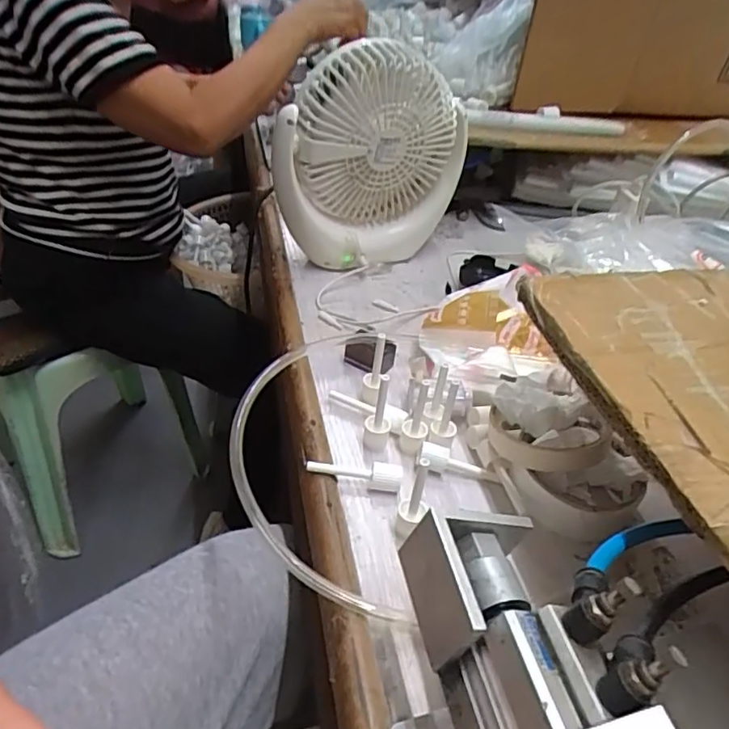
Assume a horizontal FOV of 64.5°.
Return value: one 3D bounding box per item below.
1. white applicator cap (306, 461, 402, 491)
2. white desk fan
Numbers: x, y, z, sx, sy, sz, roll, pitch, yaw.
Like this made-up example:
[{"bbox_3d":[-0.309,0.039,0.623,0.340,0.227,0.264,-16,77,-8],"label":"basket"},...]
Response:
[{"bbox_3d":[-0.006,0.074,0.396,0.065,0.013,0.014,8,39,3],"label":"white applicator cap"},{"bbox_3d":[0.005,-0.200,0.581,0.180,0.204,0.076,-21,46,-29],"label":"white desk fan"}]

